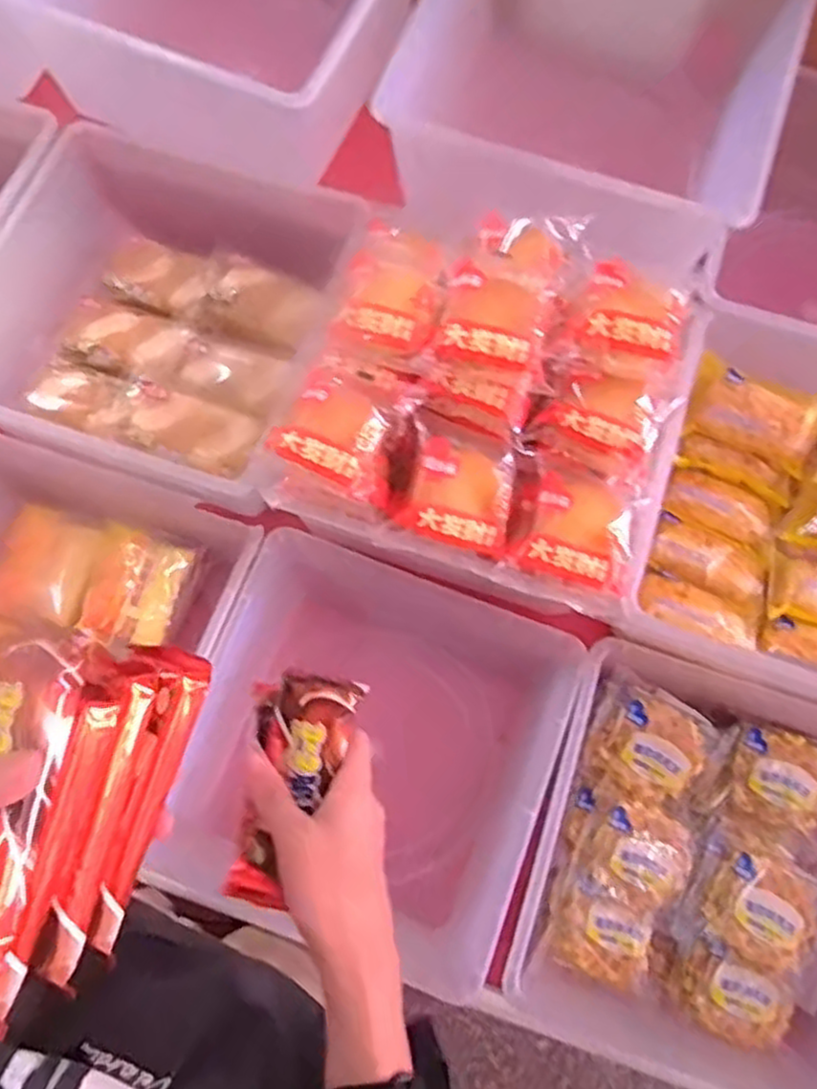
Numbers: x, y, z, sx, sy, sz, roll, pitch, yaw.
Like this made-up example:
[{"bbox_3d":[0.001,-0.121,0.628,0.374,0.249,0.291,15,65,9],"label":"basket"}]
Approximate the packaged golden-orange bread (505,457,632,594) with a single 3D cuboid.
[{"bbox_3d":[0.130,-0.014,0.567,0.085,0.038,0.090,23,74,5],"label":"packaged golden-orange bread"}]

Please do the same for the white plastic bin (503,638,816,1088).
[{"bbox_3d":[0.256,0.277,0.641,0.302,0.097,0.311,17,74,4],"label":"white plastic bin"}]

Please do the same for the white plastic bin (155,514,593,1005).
[{"bbox_3d":[-0.038,0.178,0.697,0.308,0.148,0.307,22,74,5],"label":"white plastic bin"}]

